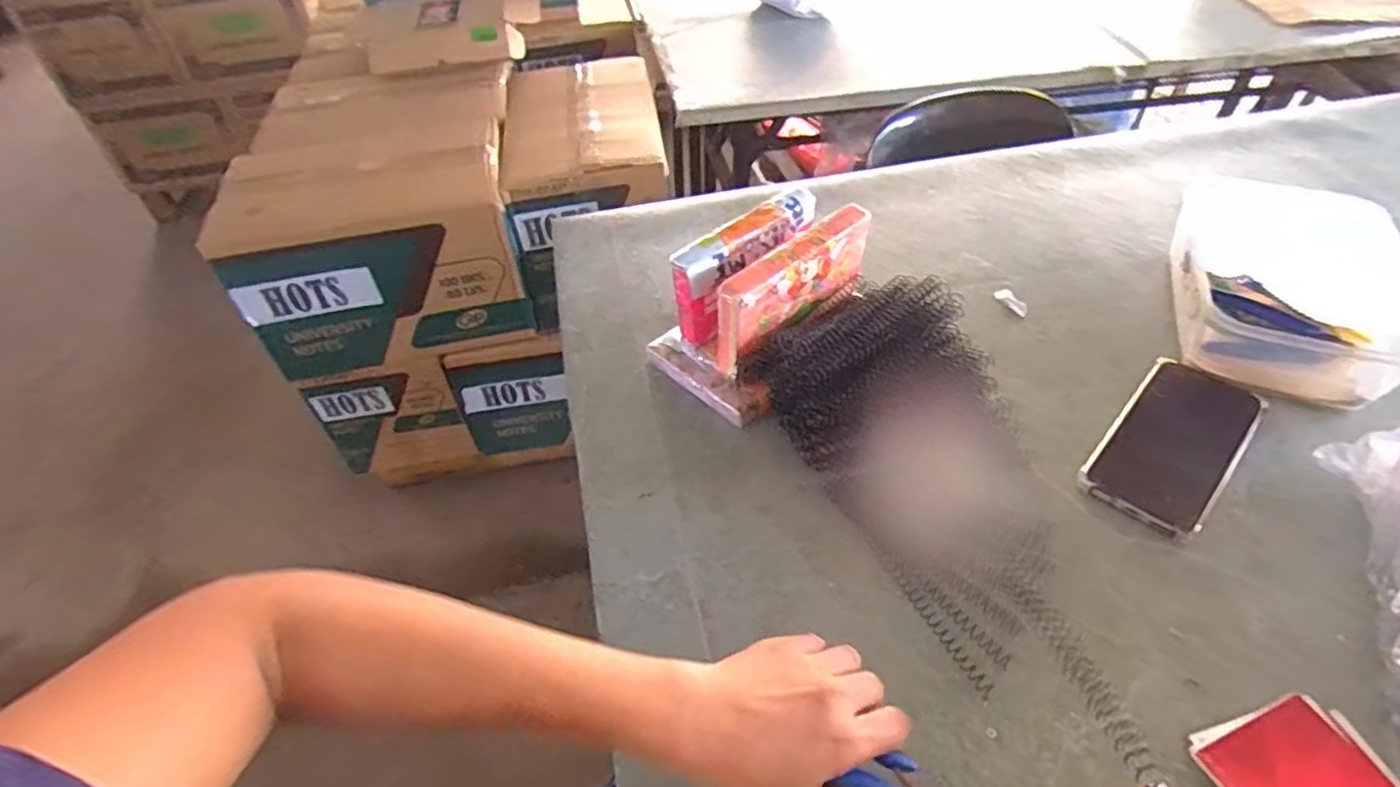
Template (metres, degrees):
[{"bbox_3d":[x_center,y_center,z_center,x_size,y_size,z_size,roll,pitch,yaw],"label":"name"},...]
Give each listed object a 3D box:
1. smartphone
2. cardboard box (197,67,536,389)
[{"bbox_3d":[0.363,0.038,0.541,0.082,0.015,0.170,32,56,30],"label":"smartphone"},{"bbox_3d":[-0.626,-0.407,1.464,0.506,0.312,0.679,-10,46,-5],"label":"cardboard box"}]

